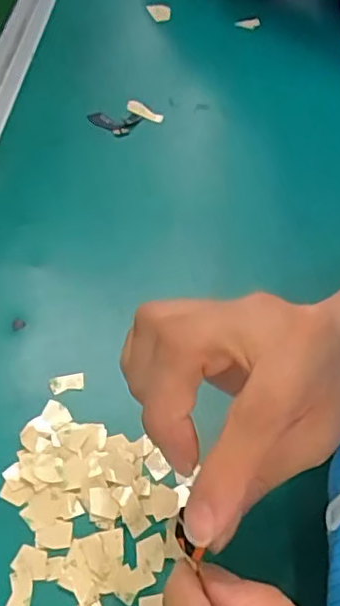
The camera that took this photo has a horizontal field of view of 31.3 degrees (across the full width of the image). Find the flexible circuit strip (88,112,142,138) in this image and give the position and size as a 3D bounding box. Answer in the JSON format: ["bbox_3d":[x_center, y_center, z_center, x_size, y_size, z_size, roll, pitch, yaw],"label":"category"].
[{"bbox_3d":[-0.050,-0.157,0.521,0.041,0.005,0.034,21,54,10],"label":"flexible circuit strip"}]

